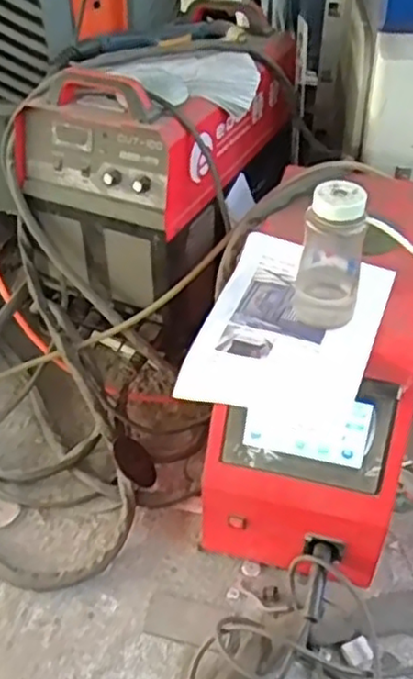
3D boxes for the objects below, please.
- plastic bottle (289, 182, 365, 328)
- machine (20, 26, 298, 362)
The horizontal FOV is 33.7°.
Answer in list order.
[{"bbox_3d":[0.149,-0.111,0.830,0.075,0.178,0.087,5,41,9],"label":"plastic bottle"},{"bbox_3d":[-0.071,-0.311,1.259,0.325,0.392,0.471,19,45,24],"label":"machine"}]

